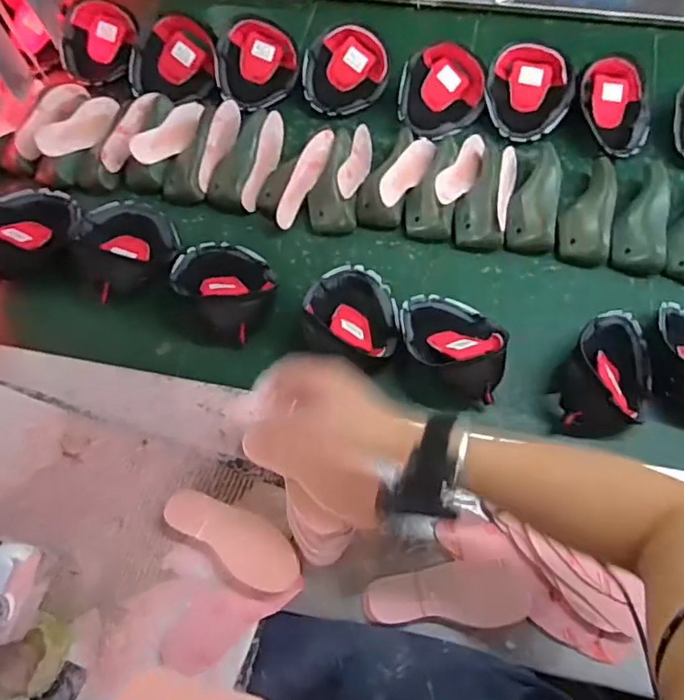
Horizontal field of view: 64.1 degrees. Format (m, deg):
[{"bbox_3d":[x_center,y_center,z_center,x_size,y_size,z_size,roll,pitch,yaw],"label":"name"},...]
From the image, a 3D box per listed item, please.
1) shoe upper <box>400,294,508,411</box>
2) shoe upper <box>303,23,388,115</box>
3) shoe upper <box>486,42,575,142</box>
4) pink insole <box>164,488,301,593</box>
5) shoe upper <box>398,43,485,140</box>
[{"bbox_3d":[0.143,-0.011,0.700,0.137,0.082,0.161,4,69,3],"label":"shoe upper"},{"bbox_3d":[0.005,-0.461,0.896,0.139,0.046,0.129,-10,69,-2],"label":"shoe upper"},{"bbox_3d":[0.295,-0.406,0.868,0.133,0.054,0.147,6,69,4],"label":"shoe upper"},{"bbox_3d":[-0.120,0.207,0.611,0.163,0.025,0.061,32,73,13],"label":"pink insole"},{"bbox_3d":[0.161,-0.415,0.878,0.131,0.048,0.159,12,69,6],"label":"shoe upper"}]

